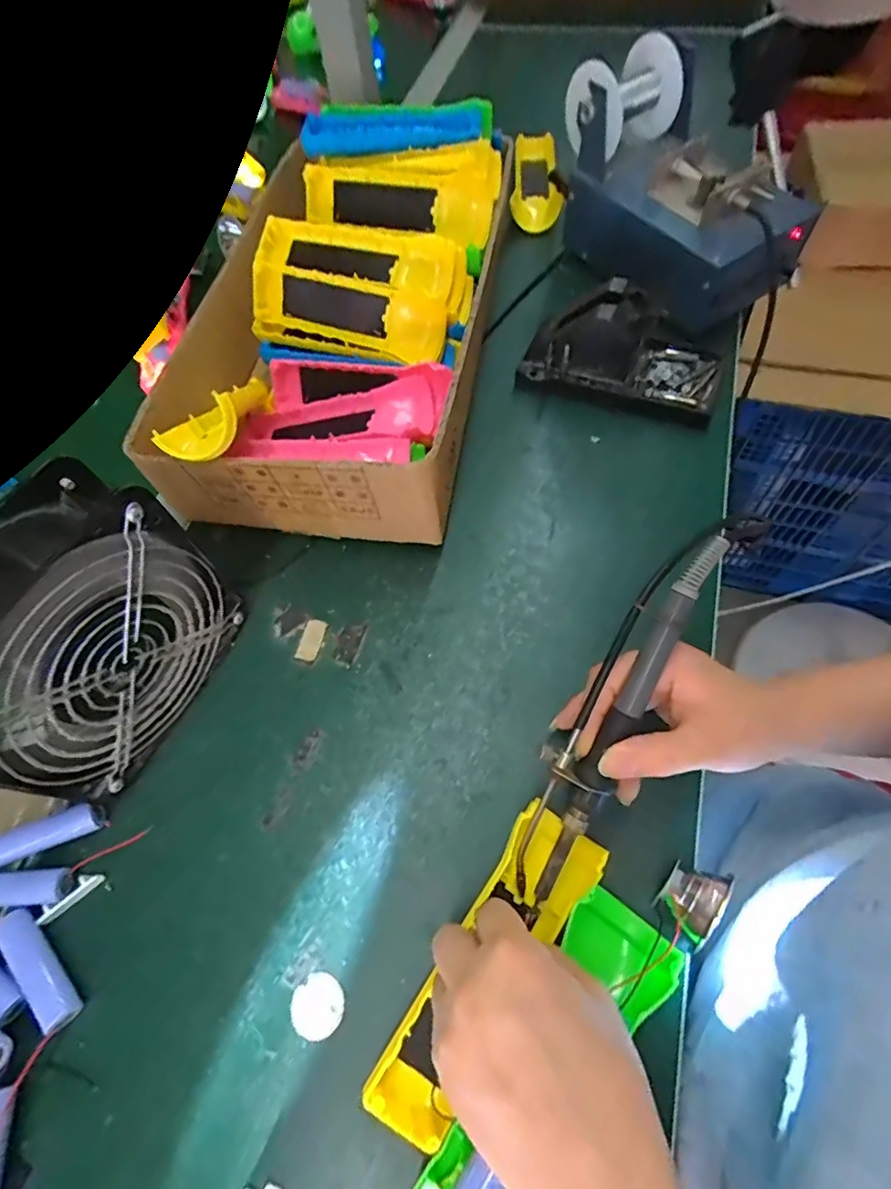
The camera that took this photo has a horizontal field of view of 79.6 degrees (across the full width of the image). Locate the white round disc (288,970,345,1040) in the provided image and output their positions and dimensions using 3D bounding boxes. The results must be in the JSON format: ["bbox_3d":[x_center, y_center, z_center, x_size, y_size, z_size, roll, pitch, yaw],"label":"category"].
[{"bbox_3d":[-0.067,0.215,0.279,0.028,0.004,0.027,-1,64,2],"label":"white round disc"}]

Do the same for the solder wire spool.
[{"bbox_3d":[0.148,-0.415,0.443,0.081,0.057,0.064,-35,68,-13],"label":"solder wire spool"}]

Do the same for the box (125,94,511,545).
[{"bbox_3d":[-0.080,-0.237,0.441,0.219,0.105,0.394,7,65,8],"label":"box"}]

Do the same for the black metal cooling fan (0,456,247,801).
[{"bbox_3d":[-0.196,0.027,0.299,0.061,0.147,0.146,22,68,15],"label":"black metal cooling fan"}]

